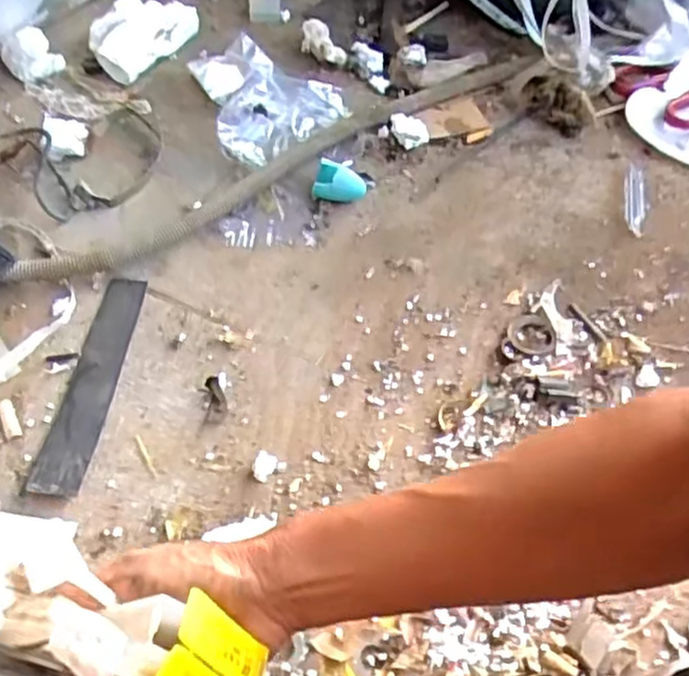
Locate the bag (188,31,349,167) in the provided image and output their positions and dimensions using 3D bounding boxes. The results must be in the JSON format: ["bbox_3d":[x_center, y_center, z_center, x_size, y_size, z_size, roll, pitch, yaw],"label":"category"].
[{"bbox_3d":[-0.100,-0.246,0.758,0.159,0.043,0.141,32,59,18],"label":"bag"}]

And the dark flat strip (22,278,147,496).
[{"bbox_3d":[-0.198,0.031,0.581,0.038,0.005,0.202,2,52,8],"label":"dark flat strip"}]

